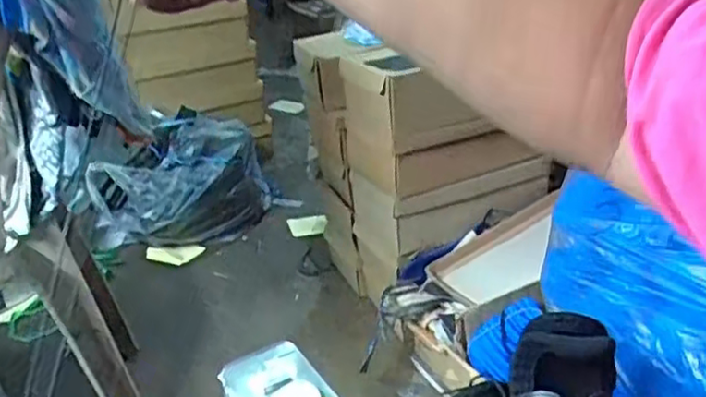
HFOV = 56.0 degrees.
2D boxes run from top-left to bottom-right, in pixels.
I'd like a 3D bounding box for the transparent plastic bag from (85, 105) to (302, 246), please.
[{"bbox_3d":[-0.401,-0.040,1.616,0.397,0.237,0.253,-2,28,2],"label":"transparent plastic bag"}]

